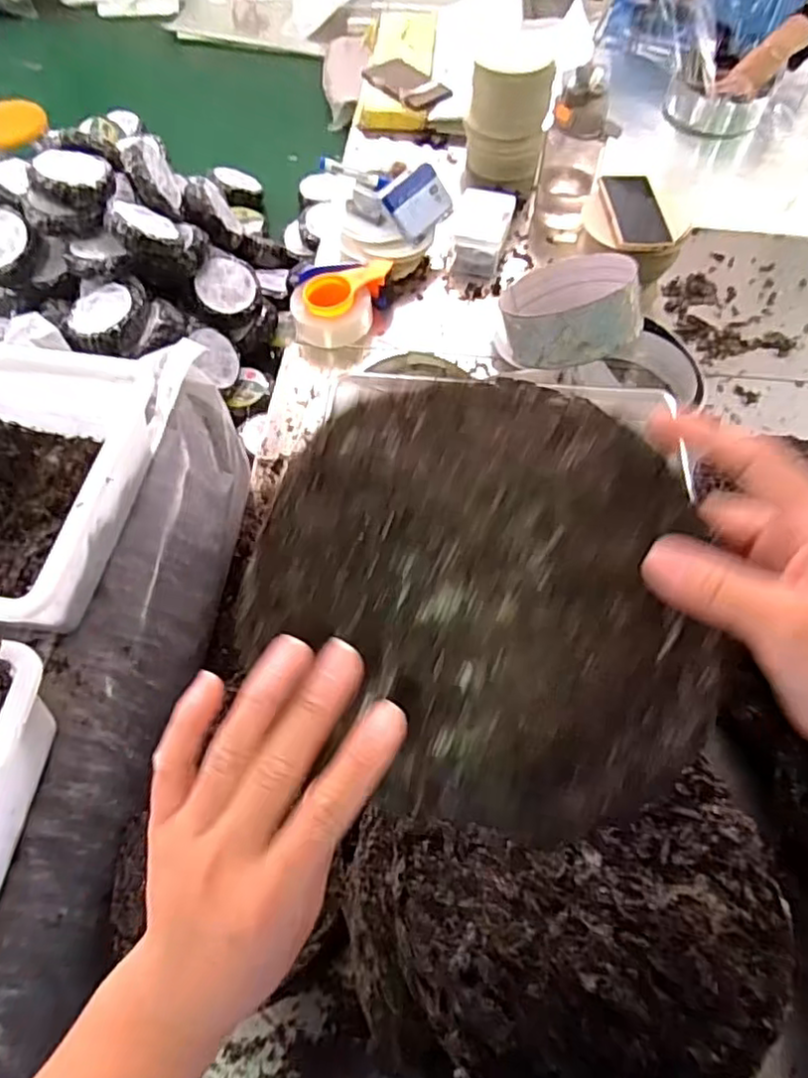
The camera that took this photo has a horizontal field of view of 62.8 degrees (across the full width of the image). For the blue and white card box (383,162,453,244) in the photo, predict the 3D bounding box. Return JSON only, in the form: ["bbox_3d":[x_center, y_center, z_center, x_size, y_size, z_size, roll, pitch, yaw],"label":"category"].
[{"bbox_3d":[0.024,-0.546,1.081,0.120,0.029,0.088,-45,110,-17],"label":"blue and white card box"}]

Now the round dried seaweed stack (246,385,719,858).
[{"bbox_3d":[0.033,0.023,0.275,0.182,0.023,0.183,-1,82,4],"label":"round dried seaweed stack"}]

